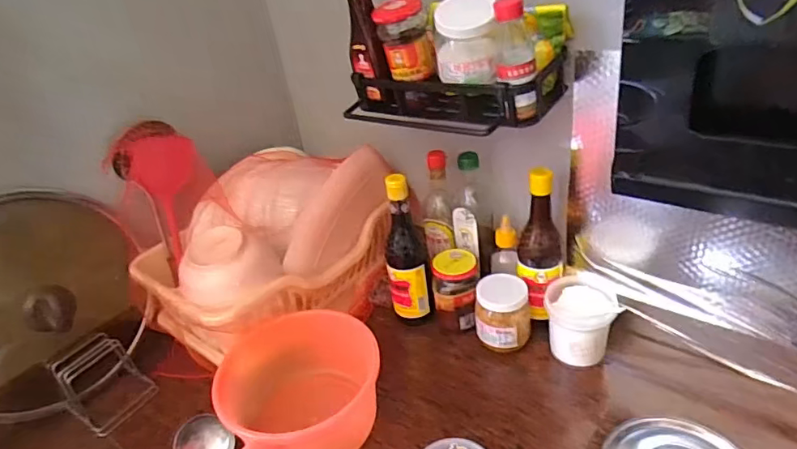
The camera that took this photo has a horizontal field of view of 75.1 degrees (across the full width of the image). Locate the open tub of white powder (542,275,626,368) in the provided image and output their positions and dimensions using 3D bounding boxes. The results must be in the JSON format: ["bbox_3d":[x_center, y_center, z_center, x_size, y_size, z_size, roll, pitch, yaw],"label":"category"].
[{"bbox_3d":[0.265,0.140,0.766,0.095,0.100,0.110,-4,31,6],"label":"open tub of white powder"}]

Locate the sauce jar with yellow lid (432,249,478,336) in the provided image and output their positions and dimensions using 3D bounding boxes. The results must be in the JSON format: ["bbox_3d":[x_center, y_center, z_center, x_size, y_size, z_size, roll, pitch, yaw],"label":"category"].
[{"bbox_3d":[0.092,0.110,0.825,0.068,0.132,0.062,-5,31,3],"label":"sauce jar with yellow lid"}]

